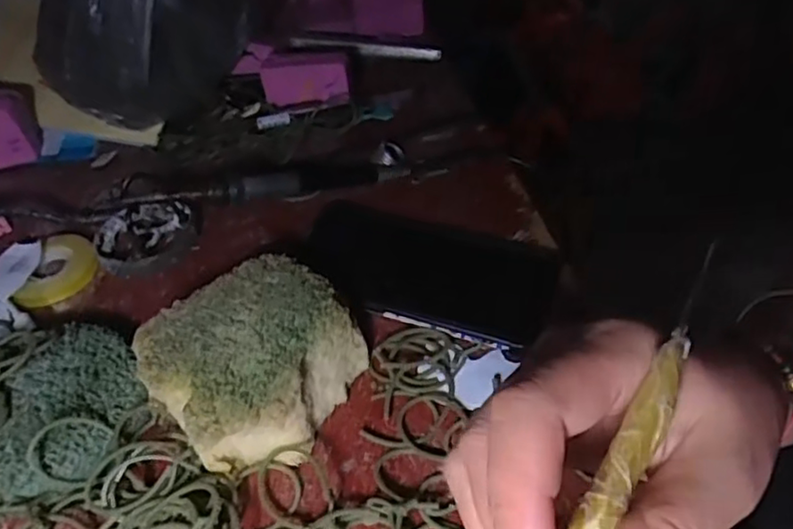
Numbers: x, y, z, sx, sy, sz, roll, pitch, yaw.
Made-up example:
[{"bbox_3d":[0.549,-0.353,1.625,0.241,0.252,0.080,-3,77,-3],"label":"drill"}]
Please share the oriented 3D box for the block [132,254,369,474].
[{"bbox_3d":[-0.072,0.051,0.332,0.096,0.040,0.100,33,56,31],"label":"block"}]

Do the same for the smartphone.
[{"bbox_3d":[0.017,0.001,0.392,0.154,0.013,0.088,12,47,16],"label":"smartphone"}]

